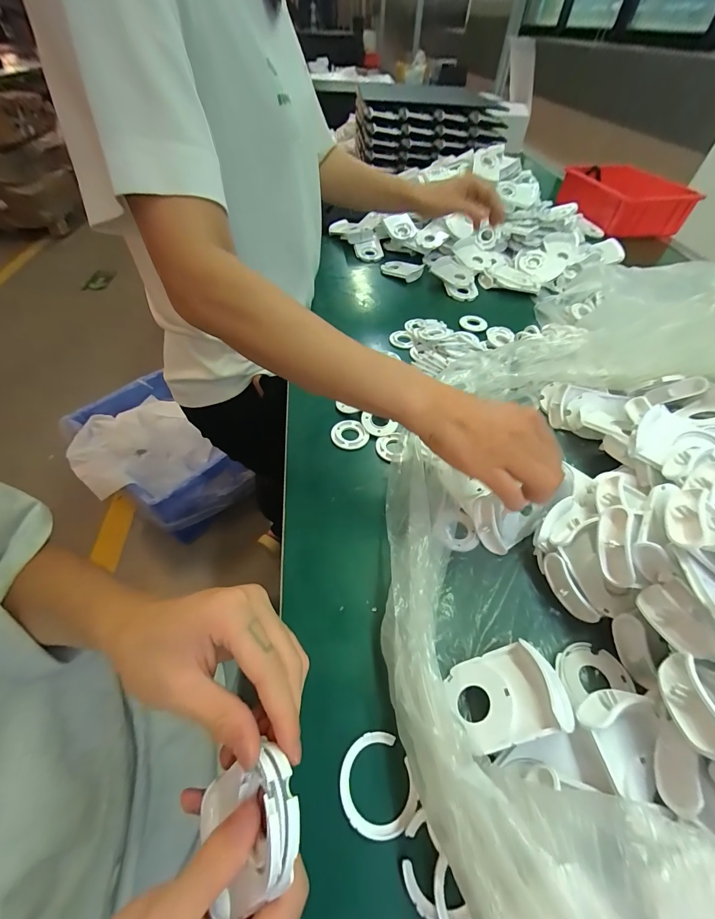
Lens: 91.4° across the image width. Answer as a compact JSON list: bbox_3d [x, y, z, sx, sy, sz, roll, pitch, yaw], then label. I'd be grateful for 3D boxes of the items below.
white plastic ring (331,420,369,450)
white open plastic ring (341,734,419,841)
[{"bbox_3d":[-0.010,-0.029,0.410,0.040,0.007,0.040,1,52,-2],"label":"white plastic ring"},{"bbox_3d":[0.013,0.211,0.226,0.048,0.004,0.050,1,52,-2],"label":"white open plastic ring"}]

